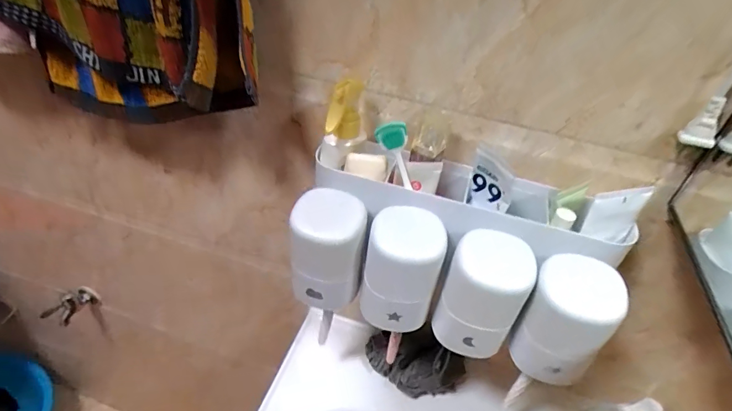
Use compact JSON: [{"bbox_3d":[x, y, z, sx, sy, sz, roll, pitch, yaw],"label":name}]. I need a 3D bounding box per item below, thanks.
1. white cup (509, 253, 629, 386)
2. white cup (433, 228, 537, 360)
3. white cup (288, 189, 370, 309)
[{"bbox_3d":[0.172,0.101,0.372,0.066,0.116,0.053,30,44,25],"label":"white cup"},{"bbox_3d":[0.104,0.082,0.395,0.071,0.117,0.056,23,41,18],"label":"white cup"},{"bbox_3d":[-0.042,0.045,0.422,0.075,0.112,0.059,4,39,-5],"label":"white cup"}]

